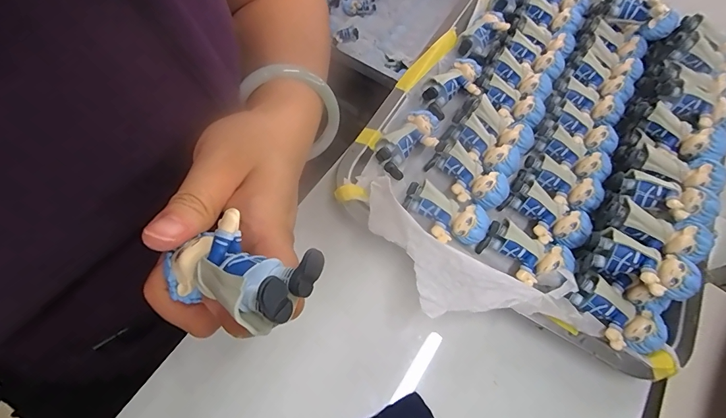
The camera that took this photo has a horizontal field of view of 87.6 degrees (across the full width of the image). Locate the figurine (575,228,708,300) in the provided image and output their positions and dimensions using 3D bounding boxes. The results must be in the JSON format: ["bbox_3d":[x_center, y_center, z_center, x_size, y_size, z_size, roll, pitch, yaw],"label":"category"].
[{"bbox_3d":[0.172,0.035,0.236,0.062,0.021,0.027,25,68,30],"label":"figurine"}]

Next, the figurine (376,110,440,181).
[{"bbox_3d":[0.036,-0.054,0.292,0.032,0.019,0.060,40,70,13],"label":"figurine"}]

